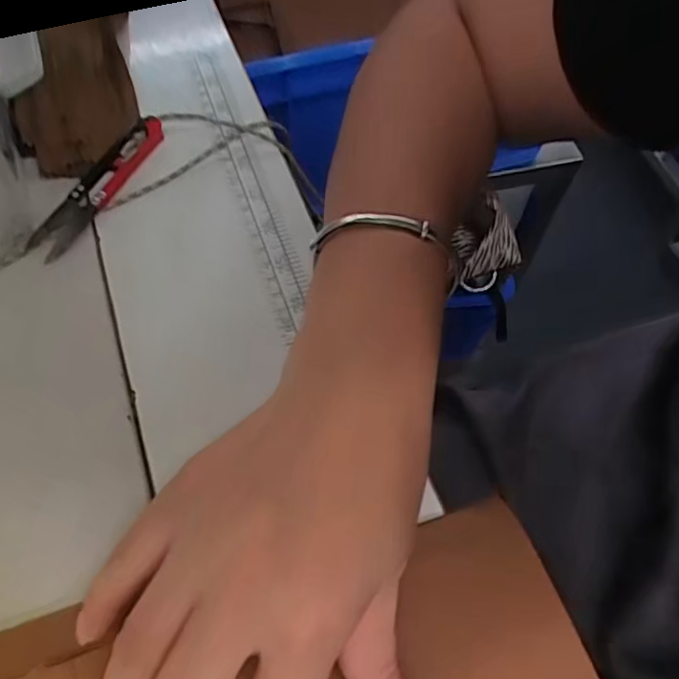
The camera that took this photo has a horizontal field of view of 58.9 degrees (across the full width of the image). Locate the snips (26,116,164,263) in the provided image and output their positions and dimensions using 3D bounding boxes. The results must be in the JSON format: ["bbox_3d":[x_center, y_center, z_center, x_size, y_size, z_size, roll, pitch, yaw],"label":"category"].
[{"bbox_3d":[-0.130,-0.085,0.324,0.026,0.012,0.098,23,61,12],"label":"snips"}]

